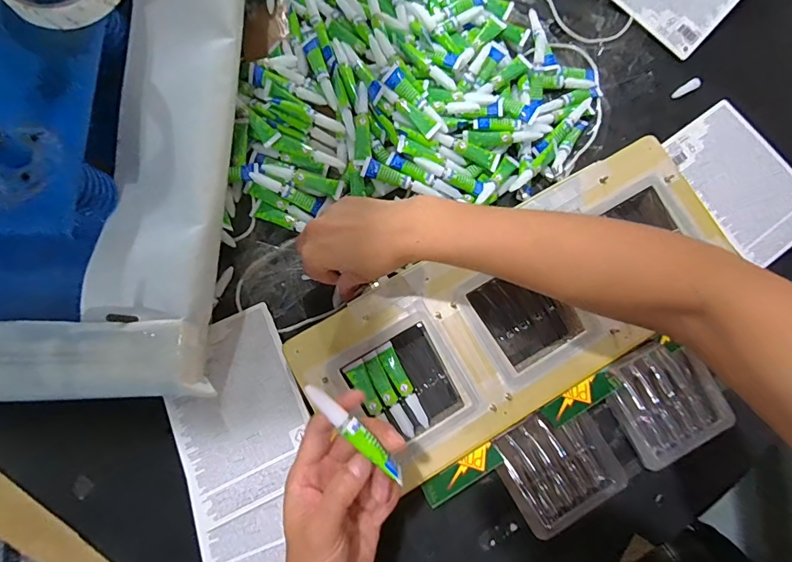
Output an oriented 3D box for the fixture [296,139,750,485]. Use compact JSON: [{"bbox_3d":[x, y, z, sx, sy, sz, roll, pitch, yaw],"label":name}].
[{"bbox_3d":[0.122,0.025,0.419,0.412,0.038,0.166,-30,81,-7],"label":"fixture"}]

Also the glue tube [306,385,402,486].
[{"bbox_3d":[-0.027,0.094,0.268,0.078,0.007,0.010,43,82,4],"label":"glue tube"}]

